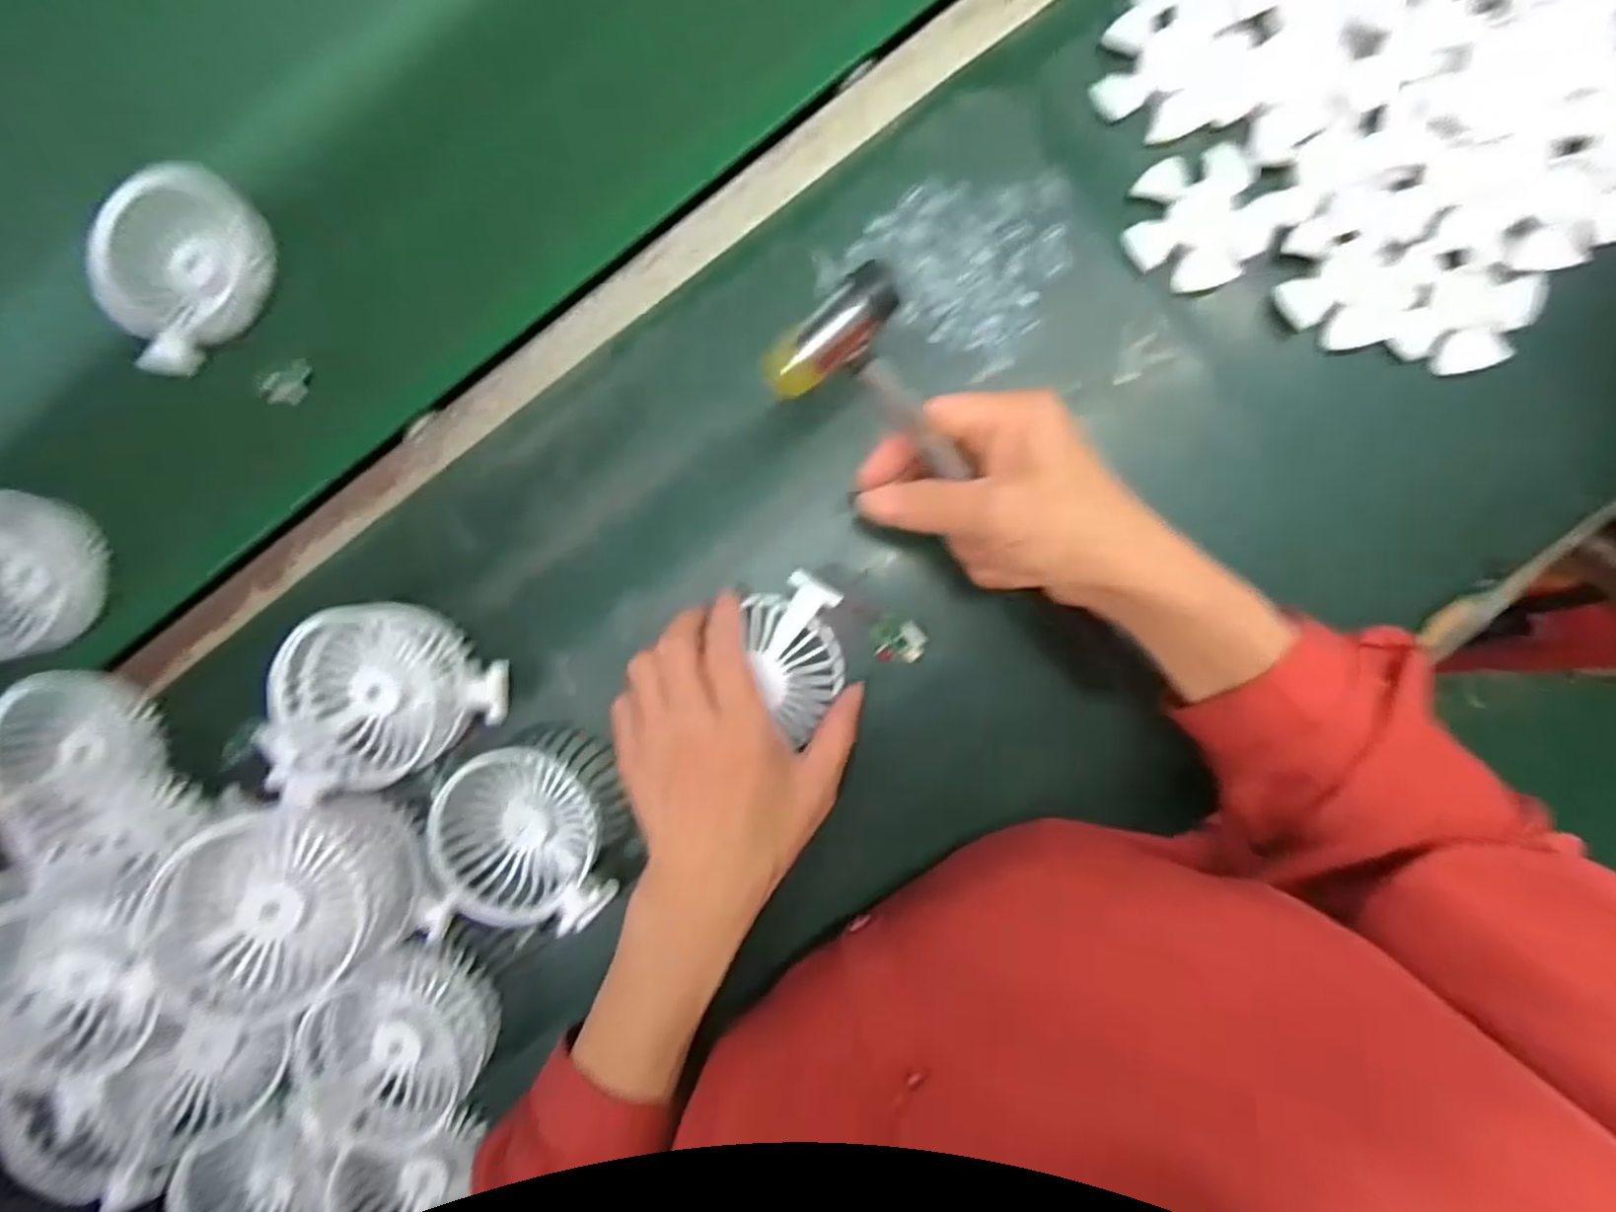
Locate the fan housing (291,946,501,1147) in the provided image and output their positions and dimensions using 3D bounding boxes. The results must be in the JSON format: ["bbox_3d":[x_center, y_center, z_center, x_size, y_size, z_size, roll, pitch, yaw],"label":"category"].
[{"bbox_3d":[-0.225,0.242,0.406,0.097,0.039,0.091,0,90,4],"label":"fan housing"}]

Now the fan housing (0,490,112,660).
[{"bbox_3d":[-0.485,-0.018,0.446,0.096,0.039,0.096,1,90,4],"label":"fan housing"}]

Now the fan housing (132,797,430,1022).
[{"bbox_3d":[-0.259,0.148,0.372,0.054,0.119,0.096,-14,97,38],"label":"fan housing"}]

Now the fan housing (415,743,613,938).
[{"bbox_3d":[-0.160,0.131,0.415,0.097,0.035,0.093,-3,90,4],"label":"fan housing"}]

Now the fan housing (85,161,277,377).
[{"bbox_3d":[-0.364,-0.196,0.425,0.088,0.028,0.108,30,92,3],"label":"fan housing"}]

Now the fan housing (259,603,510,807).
[{"bbox_3d":[-0.234,0.051,0.397,0.108,0.045,0.108,1,86,-10],"label":"fan housing"}]

